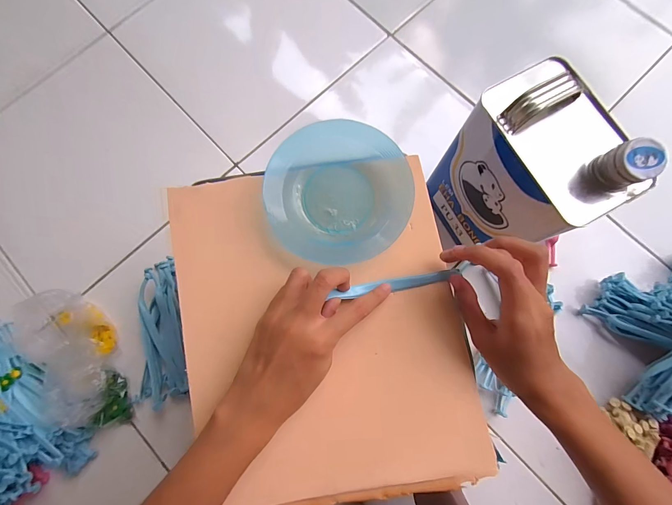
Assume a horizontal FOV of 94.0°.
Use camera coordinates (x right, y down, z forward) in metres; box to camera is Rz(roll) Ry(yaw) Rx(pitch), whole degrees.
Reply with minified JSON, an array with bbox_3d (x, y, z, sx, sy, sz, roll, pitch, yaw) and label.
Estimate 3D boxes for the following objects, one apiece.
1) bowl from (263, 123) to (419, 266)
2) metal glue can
[{"bbox_3d":[0.002,-0.053,0.284,0.127,0.025,0.122,0,79,1],"label":"bowl"},{"bbox_3d":[0.230,-0.091,0.412,0.109,0.261,0.157,-23,79,-3],"label":"metal glue can"}]

